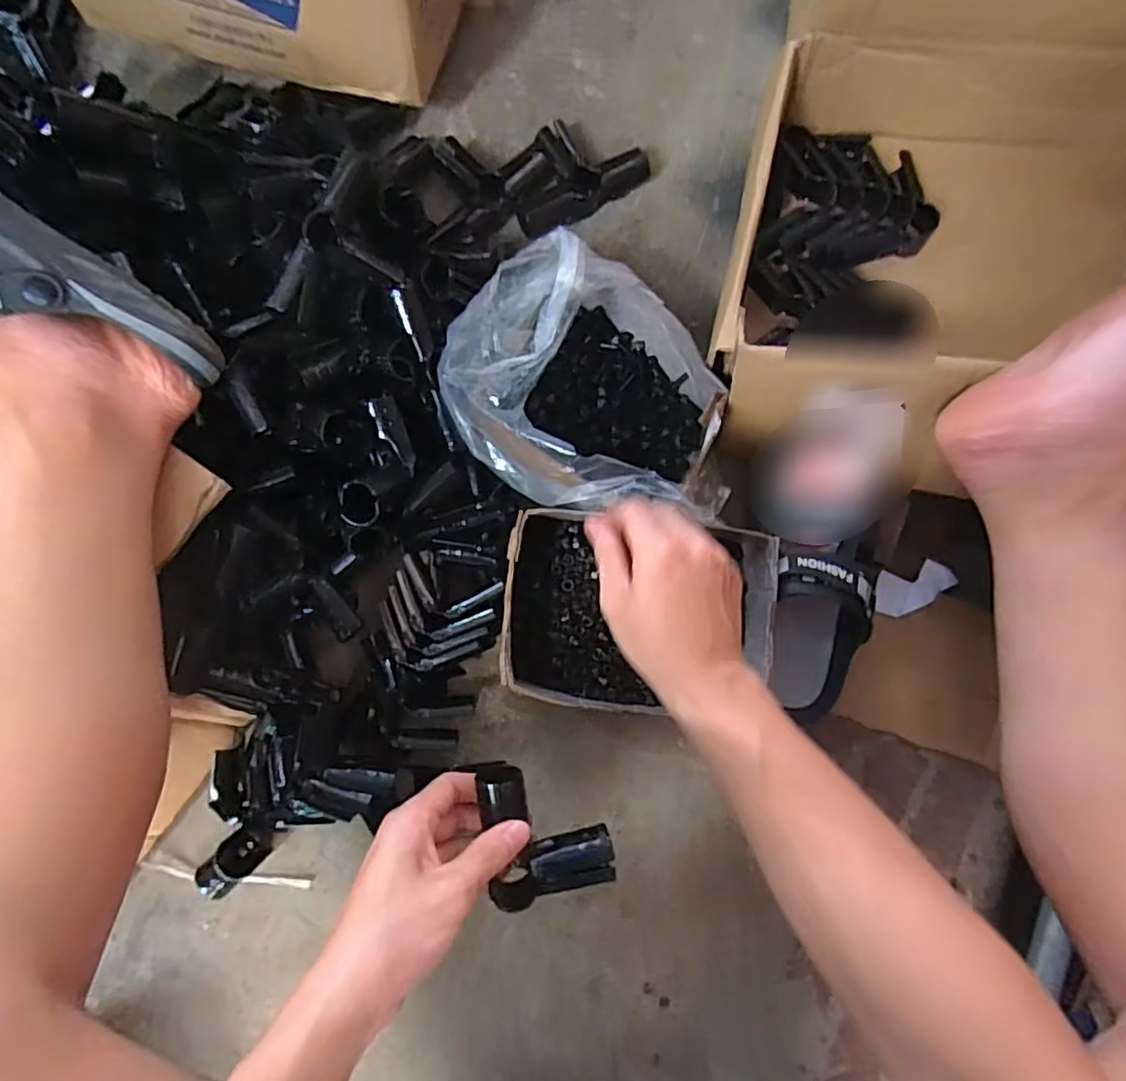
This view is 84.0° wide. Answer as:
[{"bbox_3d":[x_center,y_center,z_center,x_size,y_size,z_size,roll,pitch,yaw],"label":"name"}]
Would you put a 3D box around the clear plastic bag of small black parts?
[{"bbox_3d":[0.028,-0.123,0.520,0.236,0.128,0.198,8,84,-4],"label":"clear plastic bag of small black parts"}]

